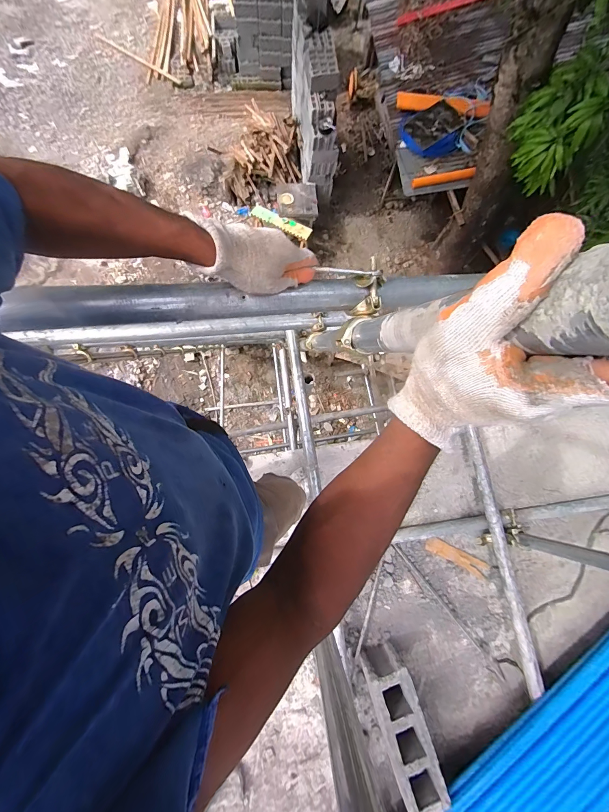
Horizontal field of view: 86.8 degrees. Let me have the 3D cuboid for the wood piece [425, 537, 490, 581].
[{"bbox_3d":[0.587,0.583,1.243,0.237,0.014,0.059,25,68,10],"label":"wood piece"}]

